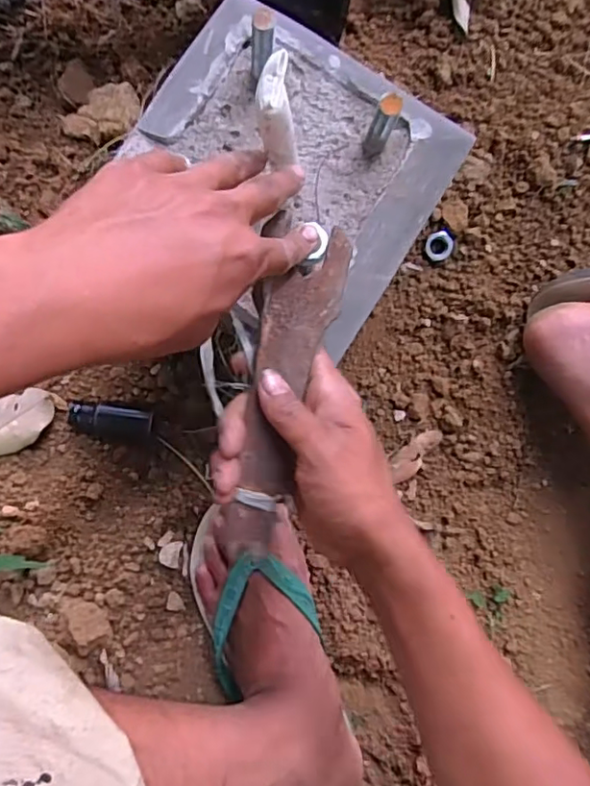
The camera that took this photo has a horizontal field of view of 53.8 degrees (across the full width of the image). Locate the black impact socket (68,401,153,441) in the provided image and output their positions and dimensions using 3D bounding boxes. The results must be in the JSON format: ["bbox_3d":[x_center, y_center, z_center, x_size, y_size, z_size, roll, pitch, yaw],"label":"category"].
[{"bbox_3d":[-0.164,0.026,0.520,0.074,0.020,0.030,7,88,-1],"label":"black impact socket"}]

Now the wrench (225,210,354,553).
[{"bbox_3d":[-0.009,-0.003,0.360,0.048,0.009,0.204,13,92,-1],"label":"wrench"}]

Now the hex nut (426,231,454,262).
[{"bbox_3d":[0.130,-0.131,0.522,0.024,0.008,0.025,34,88,0],"label":"hex nut"}]

